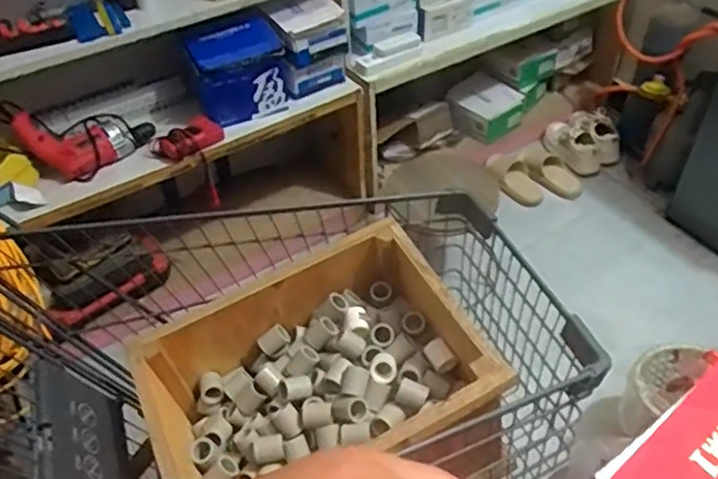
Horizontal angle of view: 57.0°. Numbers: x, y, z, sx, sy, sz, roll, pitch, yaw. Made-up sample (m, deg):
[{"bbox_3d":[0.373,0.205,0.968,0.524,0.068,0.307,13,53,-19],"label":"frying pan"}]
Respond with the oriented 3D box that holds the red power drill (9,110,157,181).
[{"bbox_3d":[-0.606,-0.236,1.486,0.273,0.134,0.132,-25,48,-19],"label":"red power drill"}]

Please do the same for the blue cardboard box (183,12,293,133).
[{"bbox_3d":[-0.292,-0.403,1.590,0.221,0.208,0.116,-23,47,-18],"label":"blue cardboard box"}]

